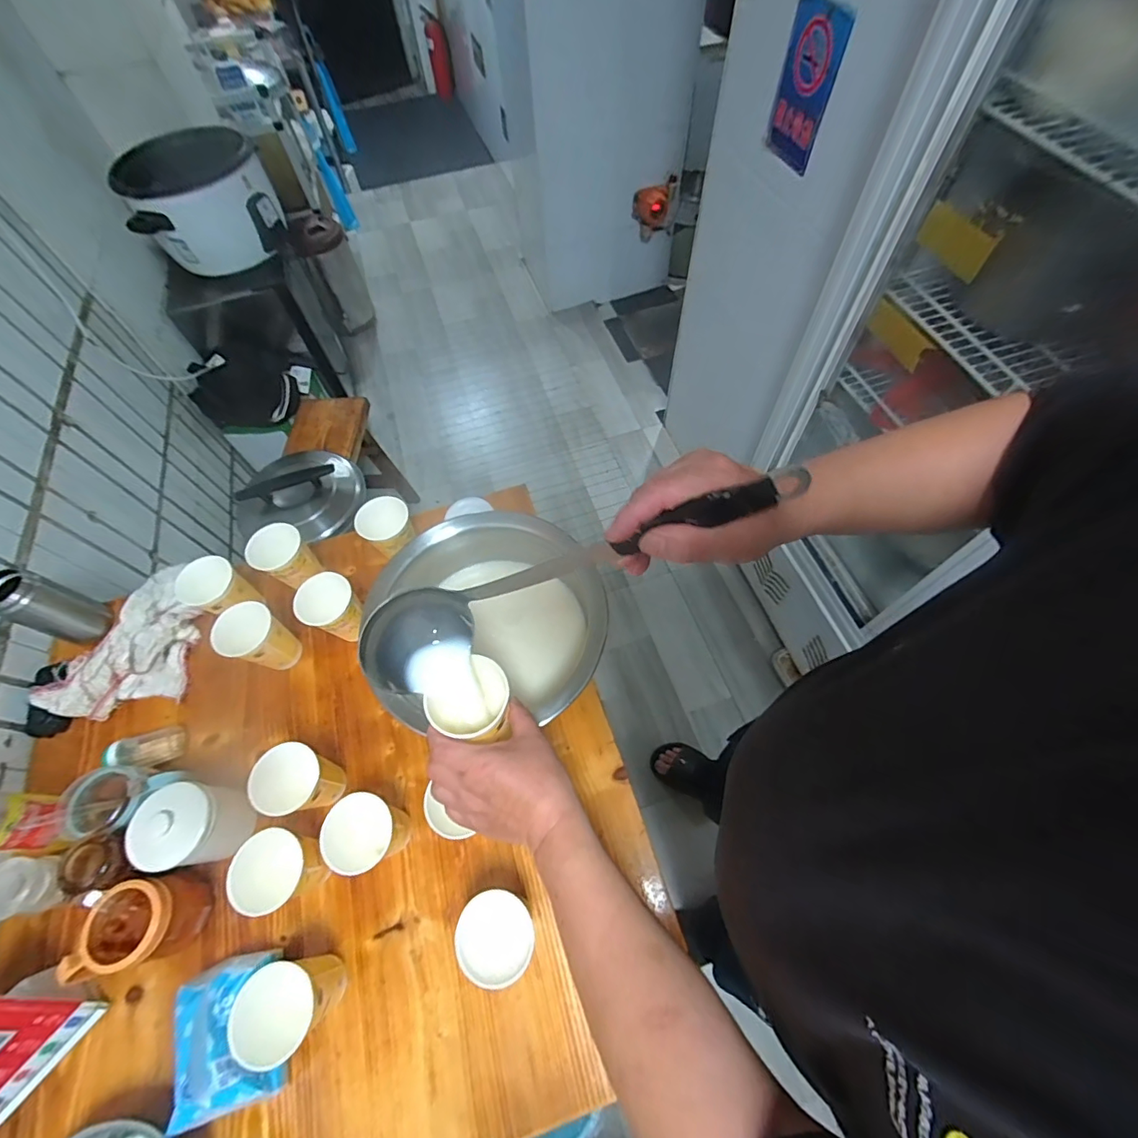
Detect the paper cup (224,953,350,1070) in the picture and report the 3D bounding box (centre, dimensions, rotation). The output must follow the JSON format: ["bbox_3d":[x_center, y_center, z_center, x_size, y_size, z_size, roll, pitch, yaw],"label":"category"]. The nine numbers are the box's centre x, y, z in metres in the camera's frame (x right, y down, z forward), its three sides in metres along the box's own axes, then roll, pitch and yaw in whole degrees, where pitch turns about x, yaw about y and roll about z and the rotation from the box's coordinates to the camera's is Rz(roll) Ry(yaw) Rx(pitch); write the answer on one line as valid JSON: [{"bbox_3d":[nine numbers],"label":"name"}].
[{"bbox_3d":[-0.282,0.446,0.507,0.070,0.113,0.073,-1,61,2],"label":"paper cup"}]

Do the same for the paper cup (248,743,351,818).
[{"bbox_3d":[-0.327,0.263,0.605,0.073,0.106,0.073,-1,61,2],"label":"paper cup"}]

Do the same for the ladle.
[{"bbox_3d":[-0.011,0.013,0.352,0.343,0.080,0.063,-23,58,25],"label":"ladle"}]

